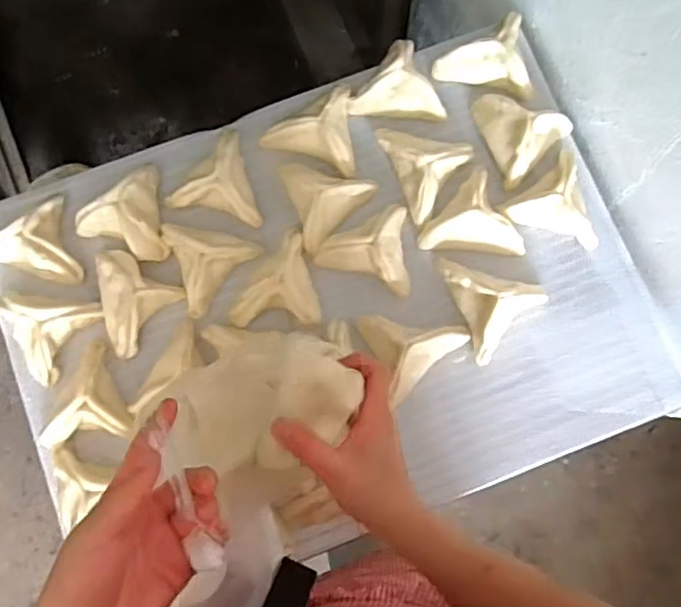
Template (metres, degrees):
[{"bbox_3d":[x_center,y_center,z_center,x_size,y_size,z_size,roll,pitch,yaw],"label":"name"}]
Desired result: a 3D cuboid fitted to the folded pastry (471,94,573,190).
[{"bbox_3d":[0.217,-0.202,0.703,0.100,0.041,0.113,-20,82,-4],"label":"folded pastry"}]

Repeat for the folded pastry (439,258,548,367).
[{"bbox_3d":[0.155,0.011,0.664,0.114,0.040,0.094,20,81,2],"label":"folded pastry"}]

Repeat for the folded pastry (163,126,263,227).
[{"bbox_3d":[-0.136,-0.150,0.691,0.110,0.037,0.103,12,81,1],"label":"folded pastry"}]

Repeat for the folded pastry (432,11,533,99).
[{"bbox_3d":[0.166,-0.286,0.718,0.108,0.044,0.100,-8,81,-2],"label":"folded pastry"}]

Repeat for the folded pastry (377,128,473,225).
[{"bbox_3d":[0.083,-0.145,0.690,0.103,0.032,0.093,18,81,2],"label":"folded pastry"}]

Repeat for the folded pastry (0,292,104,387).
[{"bbox_3d":[-0.320,0.040,0.663,0.106,0.041,0.095,6,81,0],"label":"folded pastry"}]

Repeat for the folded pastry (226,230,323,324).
[{"bbox_3d":[-0.072,-0.028,0.676,0.094,0.034,0.099,-2,81,-1],"label":"folded pastry"}]

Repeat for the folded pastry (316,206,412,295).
[{"bbox_3d":[0.025,-0.058,0.682,0.101,0.033,0.096,-3,81,-2],"label":"folded pastry"}]

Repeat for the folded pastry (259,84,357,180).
[{"bbox_3d":[-0.037,-0.195,0.695,0.101,0.033,0.096,-4,81,-2],"label":"folded pastry"}]

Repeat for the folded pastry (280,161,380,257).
[{"bbox_3d":[-0.008,-0.122,0.690,0.093,0.031,0.105,-17,82,-4],"label":"folded pastry"}]

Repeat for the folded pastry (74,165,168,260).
[{"bbox_3d":[-0.252,-0.098,0.683,0.101,0.037,0.110,-11,81,-3],"label":"folded pastry"}]

